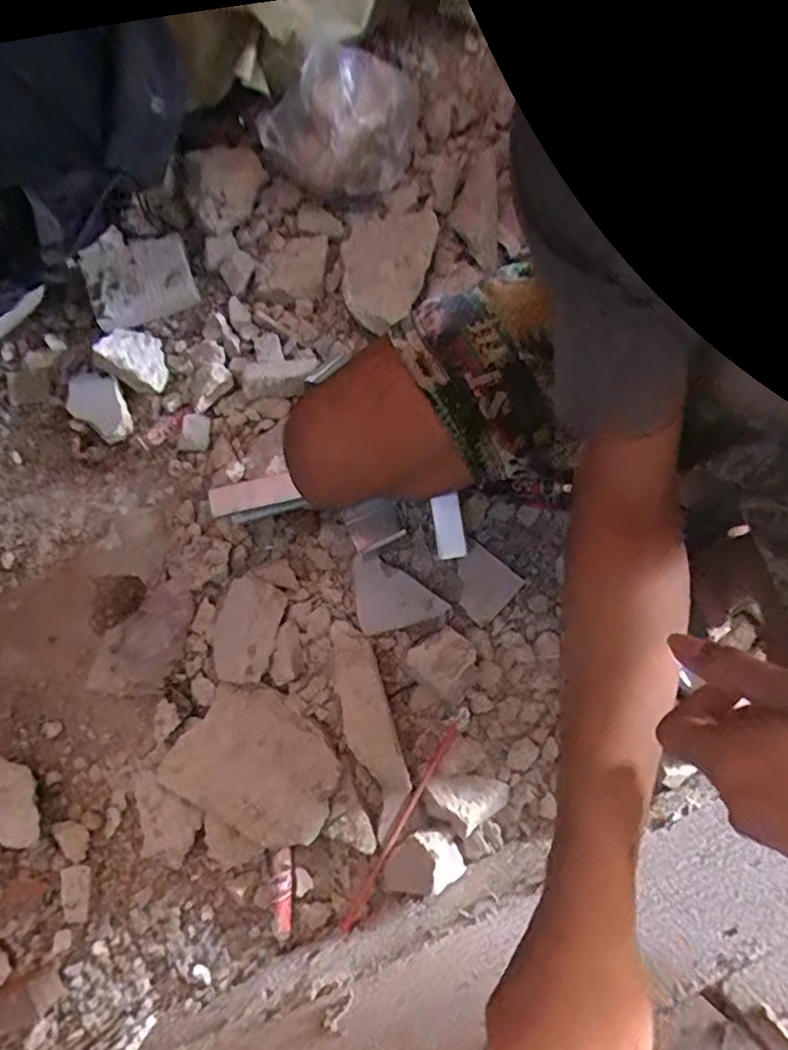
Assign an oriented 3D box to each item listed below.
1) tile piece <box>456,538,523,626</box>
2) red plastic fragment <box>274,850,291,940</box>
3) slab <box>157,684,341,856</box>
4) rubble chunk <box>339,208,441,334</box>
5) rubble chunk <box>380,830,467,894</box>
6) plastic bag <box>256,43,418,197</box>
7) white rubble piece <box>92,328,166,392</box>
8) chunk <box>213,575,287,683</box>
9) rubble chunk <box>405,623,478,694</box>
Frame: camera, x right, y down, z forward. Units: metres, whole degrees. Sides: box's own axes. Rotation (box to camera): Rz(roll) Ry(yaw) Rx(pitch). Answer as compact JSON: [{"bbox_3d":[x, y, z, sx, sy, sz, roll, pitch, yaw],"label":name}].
[{"bbox_3d":[0.109,0.072,0.768,0.086,0.016,0.079,44,84,6],"label":"tile piece"},{"bbox_3d":[-0.133,0.446,0.719,0.021,0.018,0.100,-4,82,-1],"label":"red plastic fragment"},{"bbox_3d":[-0.165,0.283,0.714,0.199,0.025,0.149,24,75,12],"label":"slab"},{"bbox_3d":[-0.016,-0.346,0.791,0.115,0.038,0.167,19,82,3],"label":"rubble chunk"},{"bbox_3d":[0.029,0.388,0.675,0.092,0.035,0.062,-31,83,-4],"label":"rubble chunk"},{"bbox_3d":[-0.055,-0.509,0.754,0.202,0.120,0.111,-25,80,-5],"label":"plastic bag"},{"bbox_3d":[-0.348,-0.232,0.814,0.084,0.056,0.072,25,83,3],"label":"white rubble piece"},{"bbox_3d":[-0.184,0.126,0.734,0.080,0.029,0.127,13,82,2],"label":"chunk"},{"bbox_3d":[0.059,0.161,0.729,0.074,0.054,0.062,-39,84,-5],"label":"rubble chunk"}]

